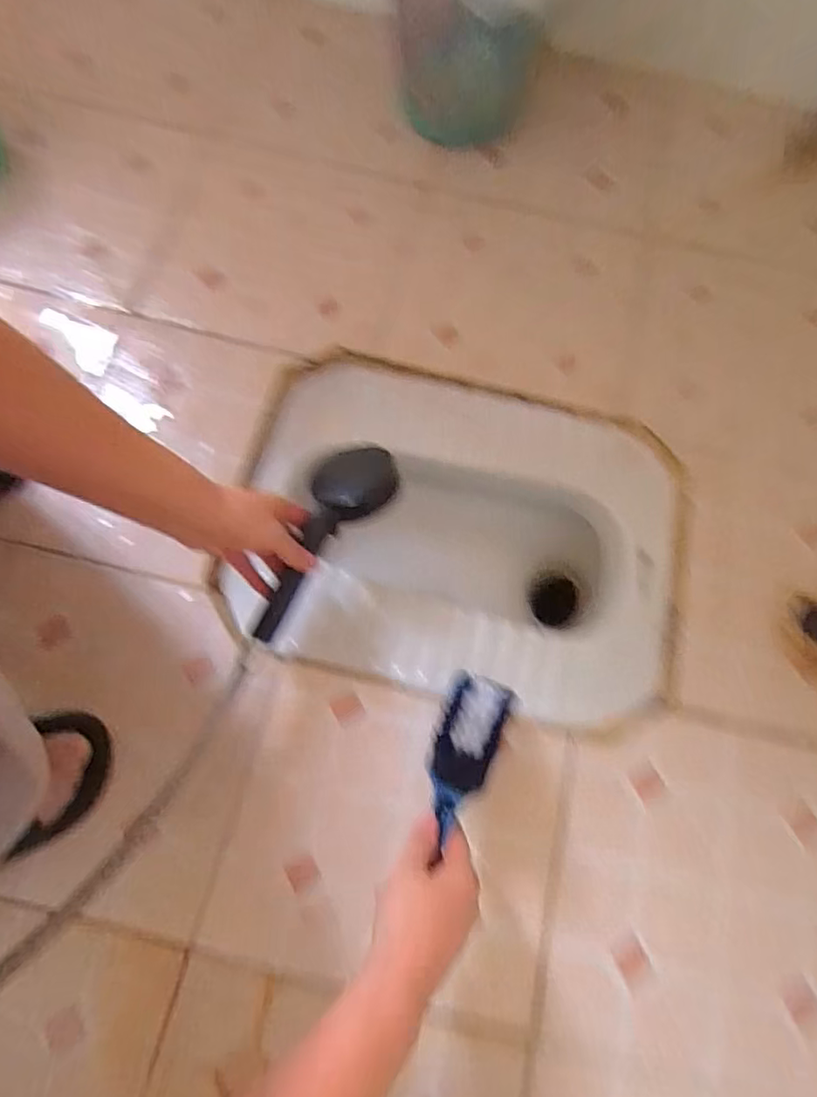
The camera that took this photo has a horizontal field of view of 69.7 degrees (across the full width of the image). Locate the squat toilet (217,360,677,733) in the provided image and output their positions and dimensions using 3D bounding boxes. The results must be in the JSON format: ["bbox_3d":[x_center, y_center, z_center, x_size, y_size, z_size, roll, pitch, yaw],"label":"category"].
[{"bbox_3d":[0.055,0.004,0.695,0.466,0.148,0.341,14,73,1],"label":"squat toilet"}]

